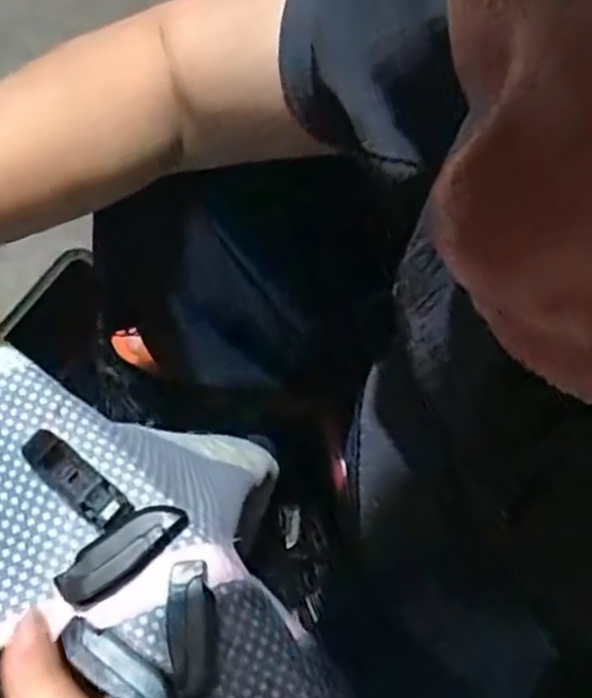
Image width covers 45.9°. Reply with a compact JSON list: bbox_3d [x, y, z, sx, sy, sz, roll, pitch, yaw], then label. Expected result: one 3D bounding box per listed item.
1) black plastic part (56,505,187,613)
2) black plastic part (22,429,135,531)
[{"bbox_3d":[-0.071,0.083,0.286,0.053,0.018,0.020,-40,75,-15],"label":"black plastic part"},{"bbox_3d":[-0.096,0.053,0.294,0.060,0.013,0.017,32,71,24],"label":"black plastic part"}]

